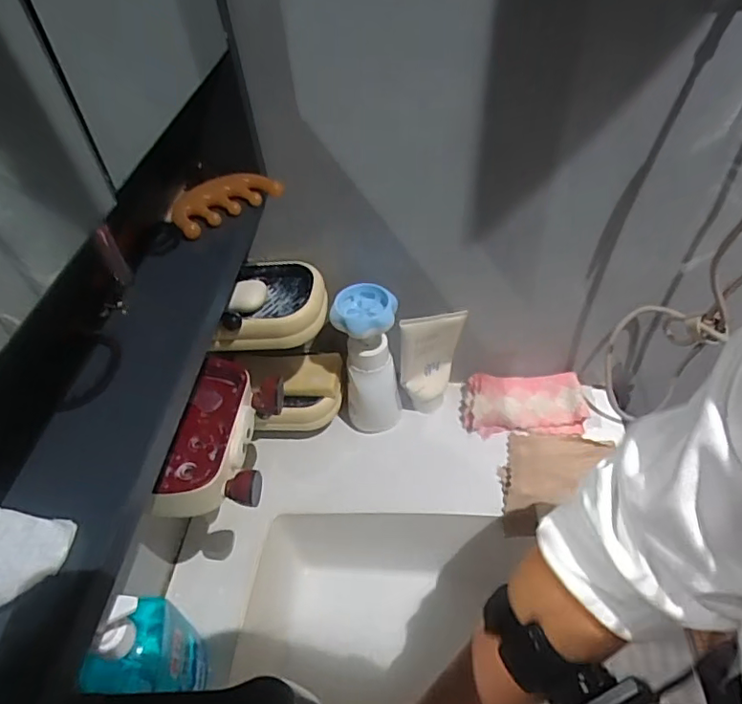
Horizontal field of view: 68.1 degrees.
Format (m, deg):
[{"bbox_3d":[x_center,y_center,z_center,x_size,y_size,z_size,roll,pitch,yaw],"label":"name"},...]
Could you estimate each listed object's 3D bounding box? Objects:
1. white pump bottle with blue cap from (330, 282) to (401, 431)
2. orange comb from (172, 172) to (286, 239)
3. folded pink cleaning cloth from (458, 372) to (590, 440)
[{"bbox_3d":[0.001,0.016,0.650,0.064,0.194,0.062,3,45,9],"label":"white pump bottle with blue cap"},{"bbox_3d":[-0.129,-0.134,0.479,0.092,0.017,0.054,-33,50,-24],"label":"orange comb"},{"bbox_3d":[0.188,0.066,0.689,0.147,0.037,0.077,-3,45,4],"label":"folded pink cleaning cloth"}]

